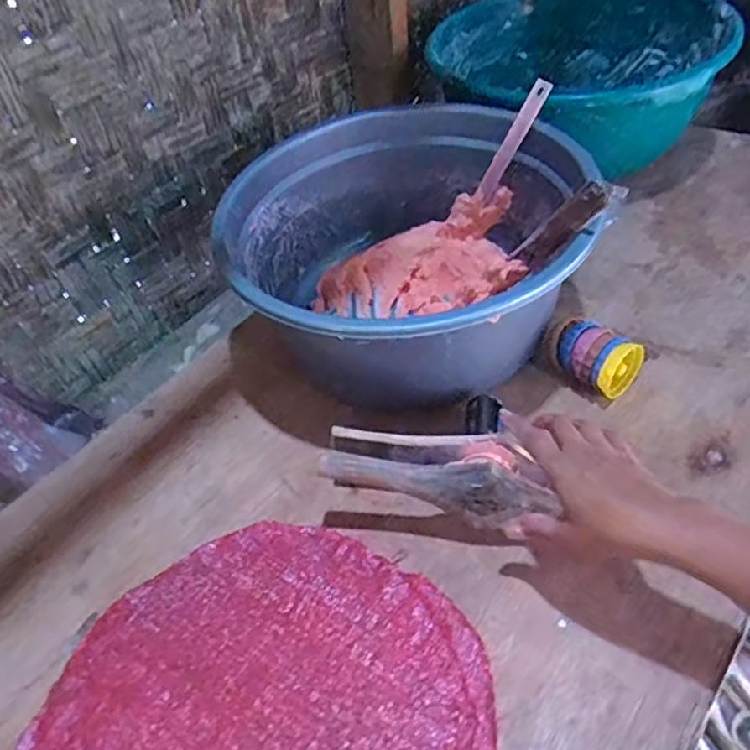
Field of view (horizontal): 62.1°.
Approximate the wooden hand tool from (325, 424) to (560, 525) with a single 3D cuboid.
[{"bbox_3d":[0.057,0.085,0.566,0.202,0.047,0.070,10,48,13],"label":"wooden hand tool"}]

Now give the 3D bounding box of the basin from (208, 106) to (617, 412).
[{"bbox_3d":[0.031,-0.134,0.723,0.380,0.206,0.370,-3,46,3],"label":"basin"}]

